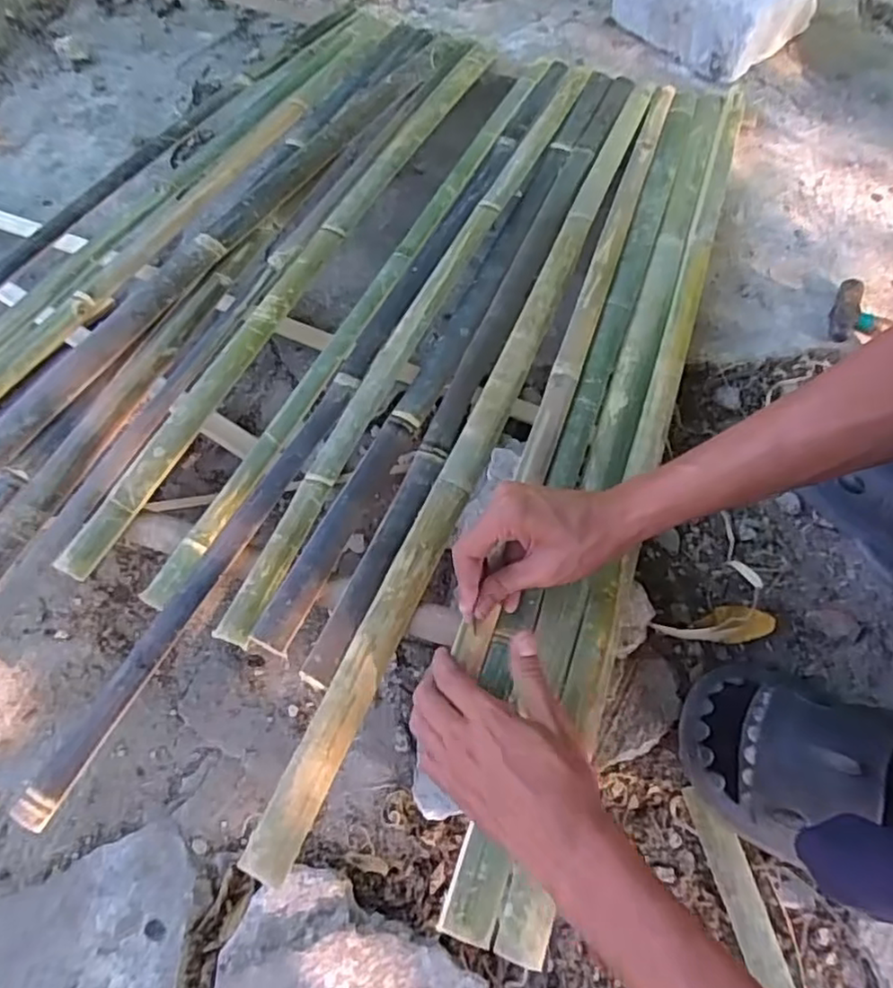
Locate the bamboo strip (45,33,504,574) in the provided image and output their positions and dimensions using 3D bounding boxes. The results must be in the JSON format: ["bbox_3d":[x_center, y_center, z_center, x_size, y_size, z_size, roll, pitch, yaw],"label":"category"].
[{"bbox_3d":[-0.136,-0.286,0.714,0.040,0.013,0.861,23,63,10],"label":"bamboo strip"}]

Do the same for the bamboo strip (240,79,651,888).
[{"bbox_3d":[0.068,-0.143,0.645,0.043,0.024,0.973,22,66,6],"label":"bamboo strip"}]

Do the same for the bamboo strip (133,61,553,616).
[{"bbox_3d":[-0.046,-0.251,0.704,0.034,0.009,0.855,24,63,10],"label":"bamboo strip"}]

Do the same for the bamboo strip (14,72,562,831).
[{"bbox_3d":[-0.067,-0.152,0.648,0.038,0.020,0.955,26,66,8],"label":"bamboo strip"}]

